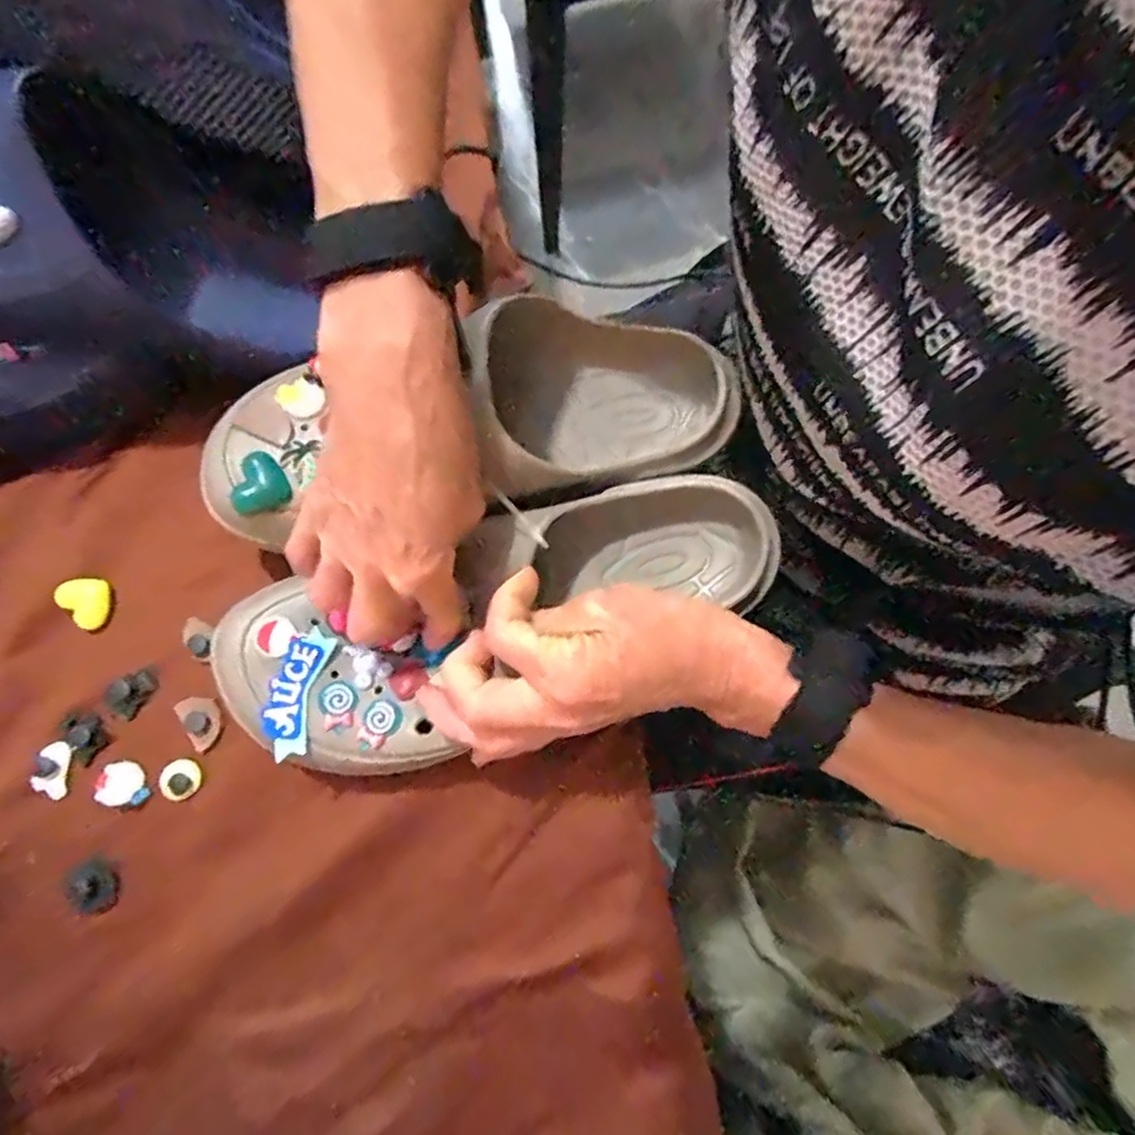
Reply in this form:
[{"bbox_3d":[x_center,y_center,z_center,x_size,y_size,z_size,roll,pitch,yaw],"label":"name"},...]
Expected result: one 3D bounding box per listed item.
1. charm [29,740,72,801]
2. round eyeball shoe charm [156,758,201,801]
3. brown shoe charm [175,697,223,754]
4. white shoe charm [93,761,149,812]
[{"bbox_3d":[-0.284,0.111,0.365,0.018,0.004,0.029,-1,77,1],"label":"charm"},{"bbox_3d":[-0.214,0.117,0.365,0.018,0.008,0.022,23,79,6],"label":"round eyeball shoe charm"},{"bbox_3d":[-0.203,0.085,0.371,0.021,0.007,0.029,-27,78,-5],"label":"brown shoe charm"},{"bbox_3d":[-0.243,0.119,0.361,0.022,0.008,0.026,-21,78,-3],"label":"white shoe charm"}]

